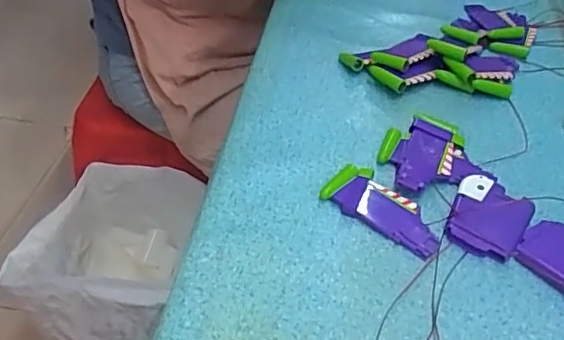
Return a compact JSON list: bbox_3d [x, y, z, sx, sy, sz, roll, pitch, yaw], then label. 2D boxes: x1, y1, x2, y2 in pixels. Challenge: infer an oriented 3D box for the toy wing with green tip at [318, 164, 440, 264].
[{"bbox_3d":[0.073,0.028,0.399,0.091,0.009,0.039,33,52,30],"label":"toy wing with green tip"}]

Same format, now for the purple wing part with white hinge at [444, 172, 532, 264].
[{"bbox_3d":[0.145,0.034,0.389,0.050,0.015,0.060,21,47,21],"label":"purple wing part with white hinge"}]

